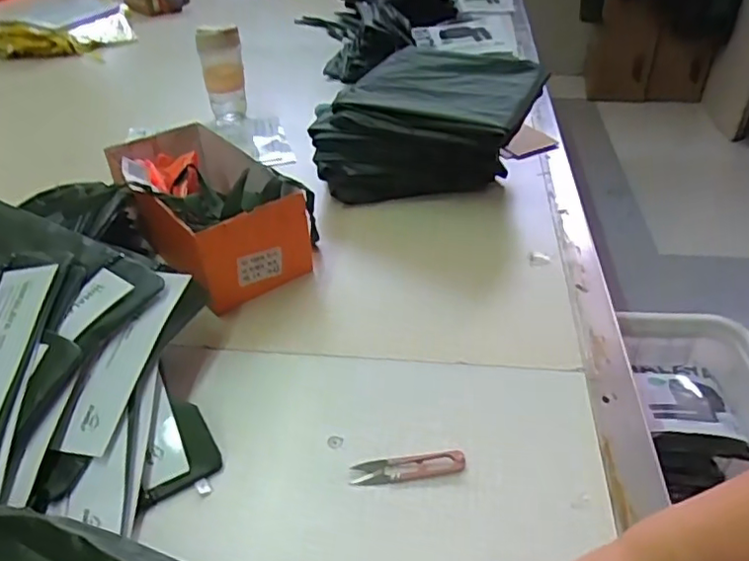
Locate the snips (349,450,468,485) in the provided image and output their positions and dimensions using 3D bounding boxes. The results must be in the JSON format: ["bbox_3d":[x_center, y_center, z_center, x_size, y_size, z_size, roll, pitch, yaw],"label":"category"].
[{"bbox_3d":[0.030,0.167,0.540,0.100,0.009,0.023,-3,38,-4],"label":"snips"}]

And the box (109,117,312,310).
[{"bbox_3d":[-0.225,-0.094,0.794,0.166,0.112,0.301,-23,44,-27],"label":"box"}]

